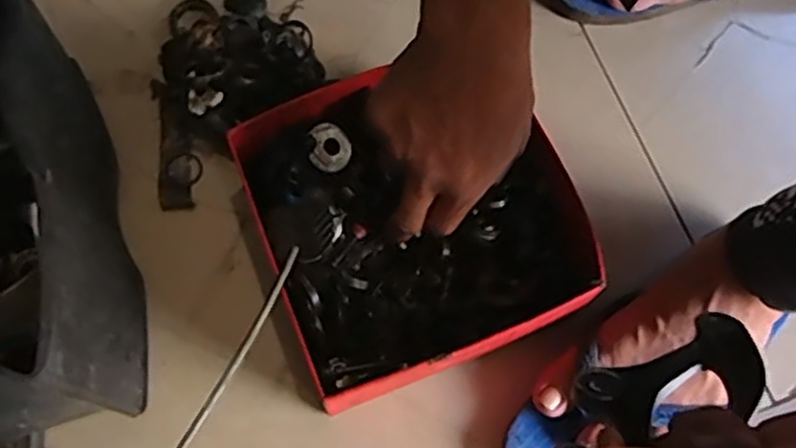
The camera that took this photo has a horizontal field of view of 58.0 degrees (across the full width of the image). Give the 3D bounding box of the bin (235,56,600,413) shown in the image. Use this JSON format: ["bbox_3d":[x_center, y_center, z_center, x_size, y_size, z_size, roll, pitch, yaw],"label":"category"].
[{"bbox_3d":[0.010,-0.004,0.513,0.206,0.076,0.207,-21,72,-10],"label":"bin"}]

